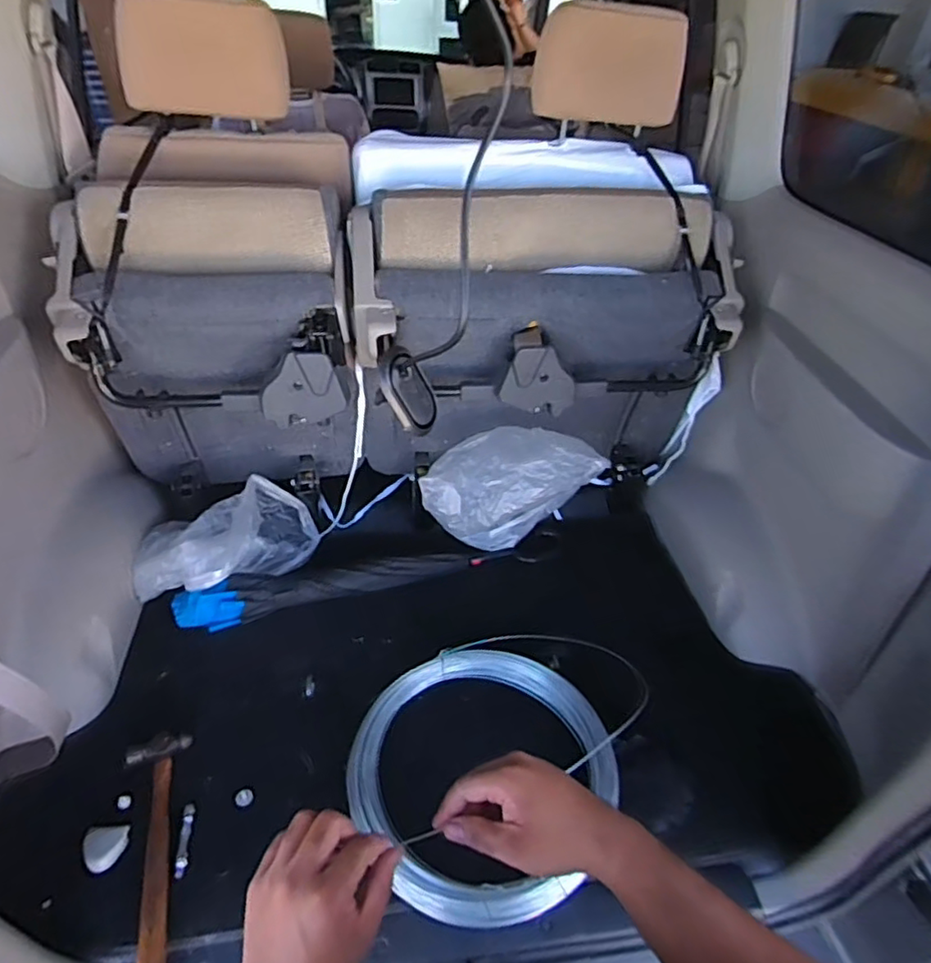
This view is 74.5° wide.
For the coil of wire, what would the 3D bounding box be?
[{"bbox_3d":[0.019,0.451,0.978,0.408,0.050,0.409,2,39,-2],"label":"coil of wire"}]

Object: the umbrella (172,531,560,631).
[{"bbox_3d":[-0.166,0.193,1.266,0.807,0.073,0.090,-11,42,-18],"label":"umbrella"}]

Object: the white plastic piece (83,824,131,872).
[{"bbox_3d":[-0.512,0.521,0.872,0.056,0.013,0.055,-8,41,-14],"label":"white plastic piece"}]

